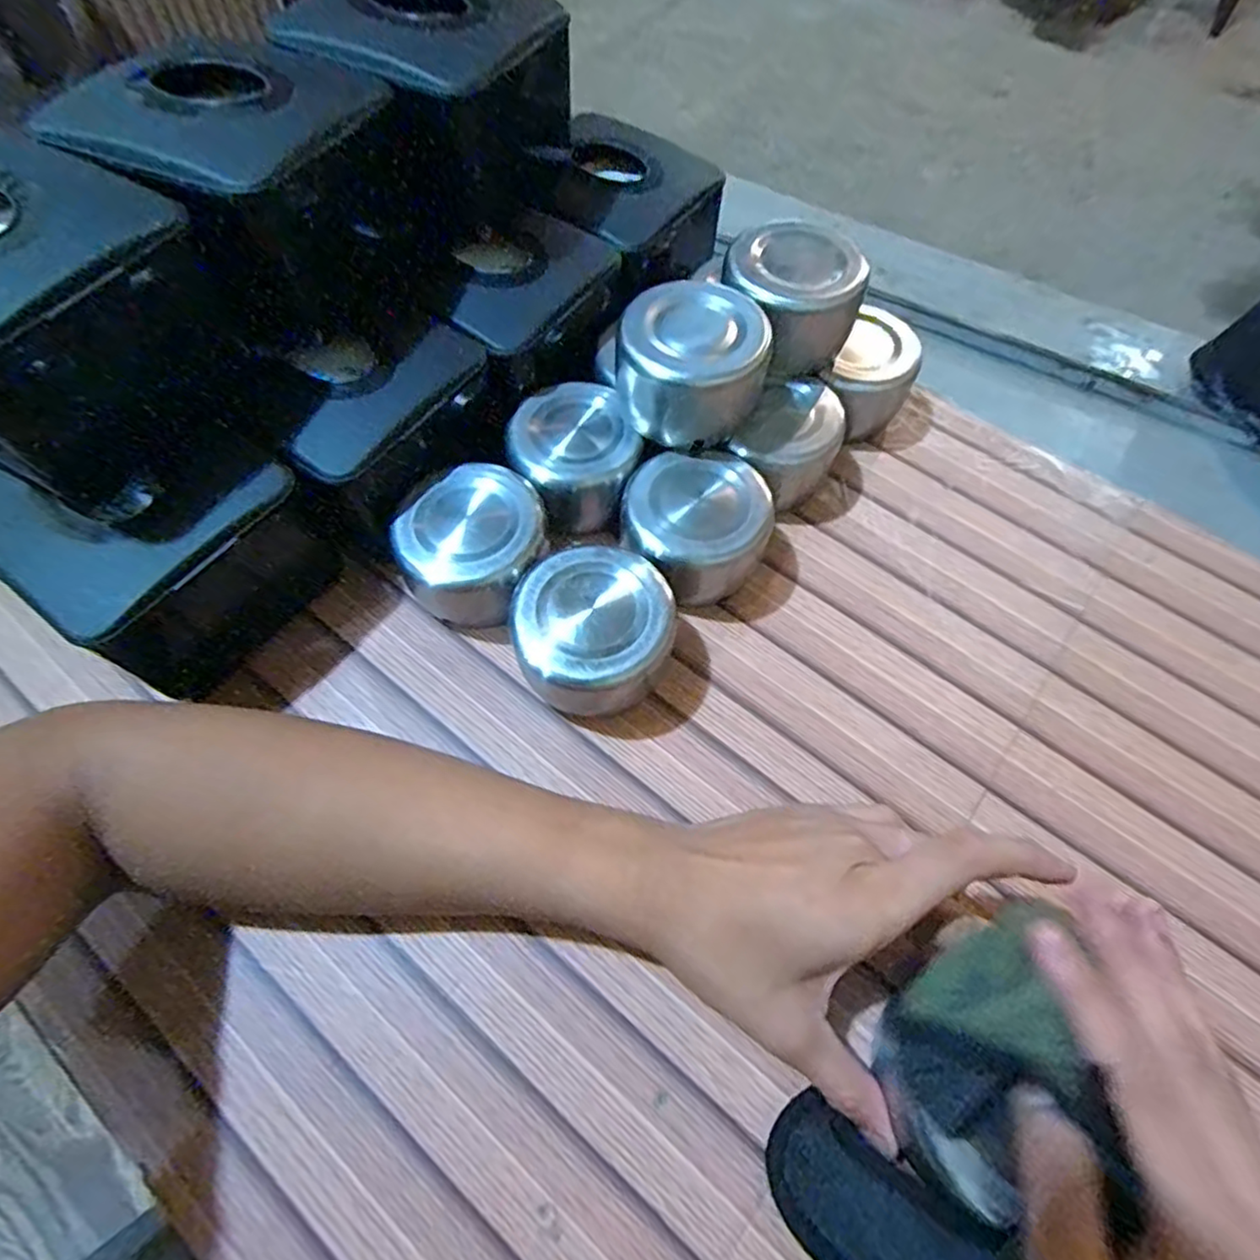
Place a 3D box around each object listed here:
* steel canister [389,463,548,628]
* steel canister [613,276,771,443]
[{"bbox_3d":[-0.084,-0.046,0.364,0.076,0.061,0.070,1,61,-1],"label":"steel canister"},{"bbox_3d":[0.035,-0.147,0.365,0.075,0.062,0.061,27,64,13],"label":"steel canister"}]

